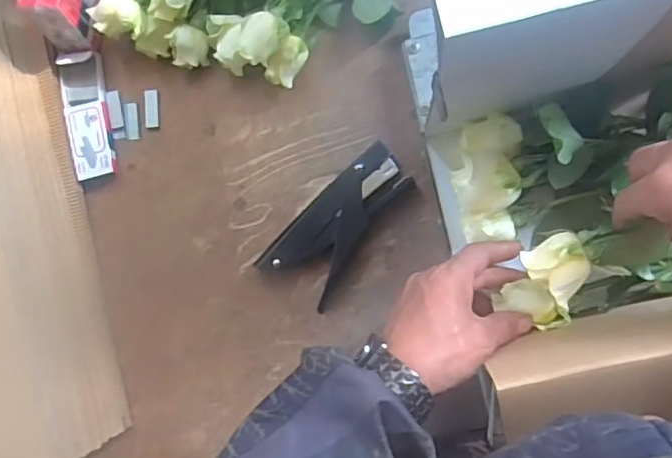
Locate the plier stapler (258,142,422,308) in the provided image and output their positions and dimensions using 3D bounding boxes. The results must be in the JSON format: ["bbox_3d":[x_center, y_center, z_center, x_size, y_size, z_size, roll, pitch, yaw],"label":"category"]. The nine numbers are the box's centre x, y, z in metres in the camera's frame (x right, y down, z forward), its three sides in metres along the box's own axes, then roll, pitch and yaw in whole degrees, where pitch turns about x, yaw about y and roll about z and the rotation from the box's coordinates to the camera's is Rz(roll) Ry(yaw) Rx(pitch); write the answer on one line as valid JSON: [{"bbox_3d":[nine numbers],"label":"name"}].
[{"bbox_3d":[0.002,-0.008,0.517,0.069,0.028,0.145,37,94,5],"label":"plier stapler"}]

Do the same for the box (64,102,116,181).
[{"bbox_3d":[-0.232,-0.084,0.552,0.037,0.014,0.070,-12,89,7],"label":"box"}]

